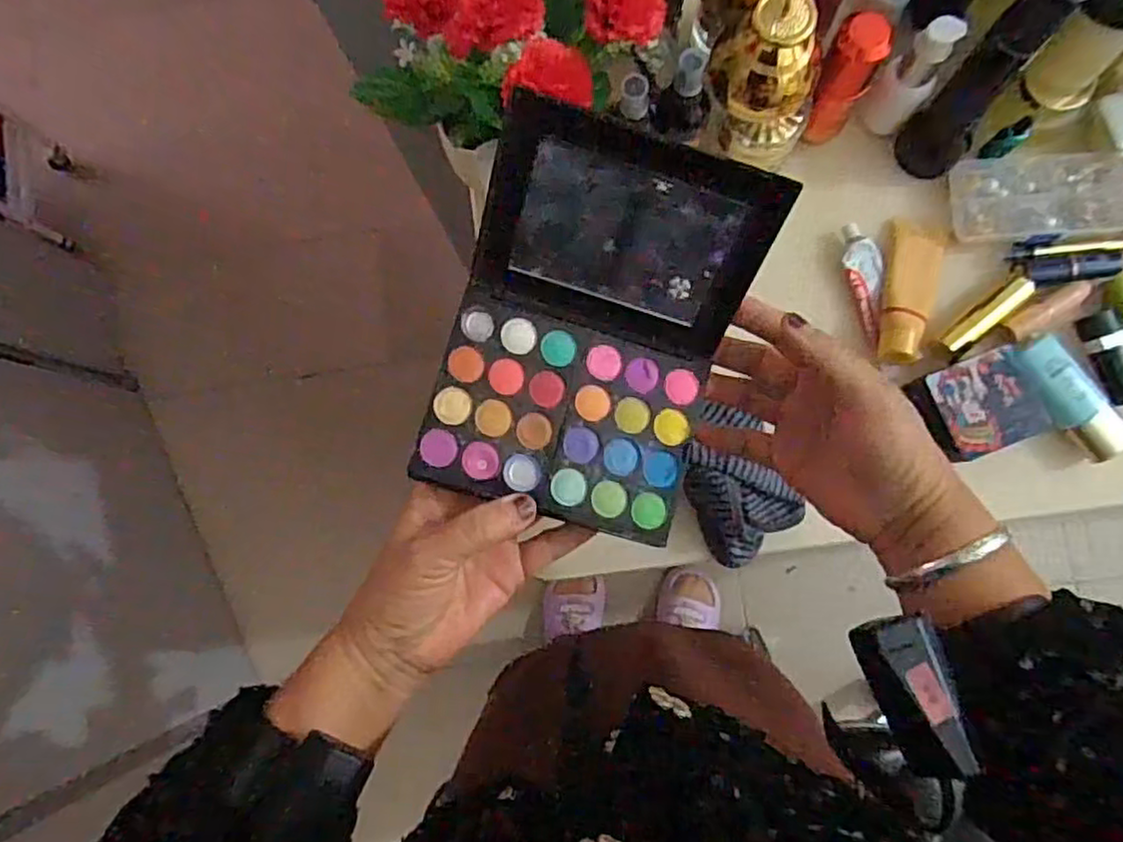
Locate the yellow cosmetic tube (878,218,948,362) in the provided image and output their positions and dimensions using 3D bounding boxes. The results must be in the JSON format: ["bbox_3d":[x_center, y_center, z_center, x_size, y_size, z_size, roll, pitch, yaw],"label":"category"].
[{"bbox_3d":[0.269,-0.099,0.530,0.041,0.021,0.111,13,84,5],"label":"yellow cosmetic tube"}]

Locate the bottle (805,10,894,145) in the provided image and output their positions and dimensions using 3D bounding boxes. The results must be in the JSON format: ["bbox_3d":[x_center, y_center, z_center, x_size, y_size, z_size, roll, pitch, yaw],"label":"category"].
[{"bbox_3d":[0.204,-0.244,0.500,0.034,0.119,0.026,26,85,6],"label":"bottle"}]

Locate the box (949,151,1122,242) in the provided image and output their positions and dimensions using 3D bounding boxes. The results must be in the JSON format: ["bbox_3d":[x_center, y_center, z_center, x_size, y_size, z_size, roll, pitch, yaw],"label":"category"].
[{"bbox_3d":[0.372,-0.176,0.534,0.125,0.015,0.065,-2,83,3],"label":"box"}]

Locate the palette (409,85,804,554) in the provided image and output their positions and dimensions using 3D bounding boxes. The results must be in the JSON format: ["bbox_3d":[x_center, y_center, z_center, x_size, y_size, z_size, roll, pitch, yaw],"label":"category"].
[{"bbox_3d":[0.015,-0.048,0.352,0.140,0.062,0.191,18,84,5],"label":"palette"}]

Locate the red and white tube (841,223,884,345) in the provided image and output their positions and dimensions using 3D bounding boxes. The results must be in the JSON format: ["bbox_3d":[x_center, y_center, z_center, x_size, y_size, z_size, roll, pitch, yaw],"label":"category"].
[{"bbox_3d":[0.240,-0.108,0.542,0.026,0.015,0.093,-3,83,3],"label":"red and white tube"}]

